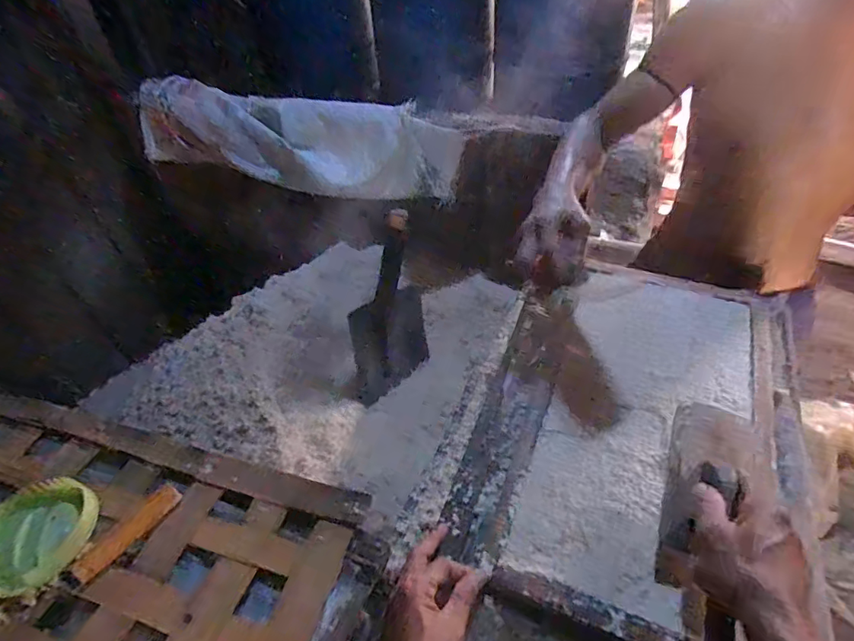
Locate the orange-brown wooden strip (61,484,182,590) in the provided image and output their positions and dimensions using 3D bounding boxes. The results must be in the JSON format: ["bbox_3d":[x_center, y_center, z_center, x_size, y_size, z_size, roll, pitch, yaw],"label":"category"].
[{"bbox_3d":[-0.293,0.208,0.503,0.024,0.011,0.111,25,51,30],"label":"orange-brown wooden strip"}]

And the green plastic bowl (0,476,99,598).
[{"bbox_3d":[-0.380,0.210,0.502,0.100,0.035,0.111,28,53,32],"label":"green plastic bowl"}]

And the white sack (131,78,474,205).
[{"bbox_3d":[-0.355,-0.485,1.418,0.934,0.236,0.142,12,46,19],"label":"white sack"}]

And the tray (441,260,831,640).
[{"bbox_3d":[0.245,0.112,0.608,0.352,0.059,0.482,14,46,20],"label":"tray"}]

